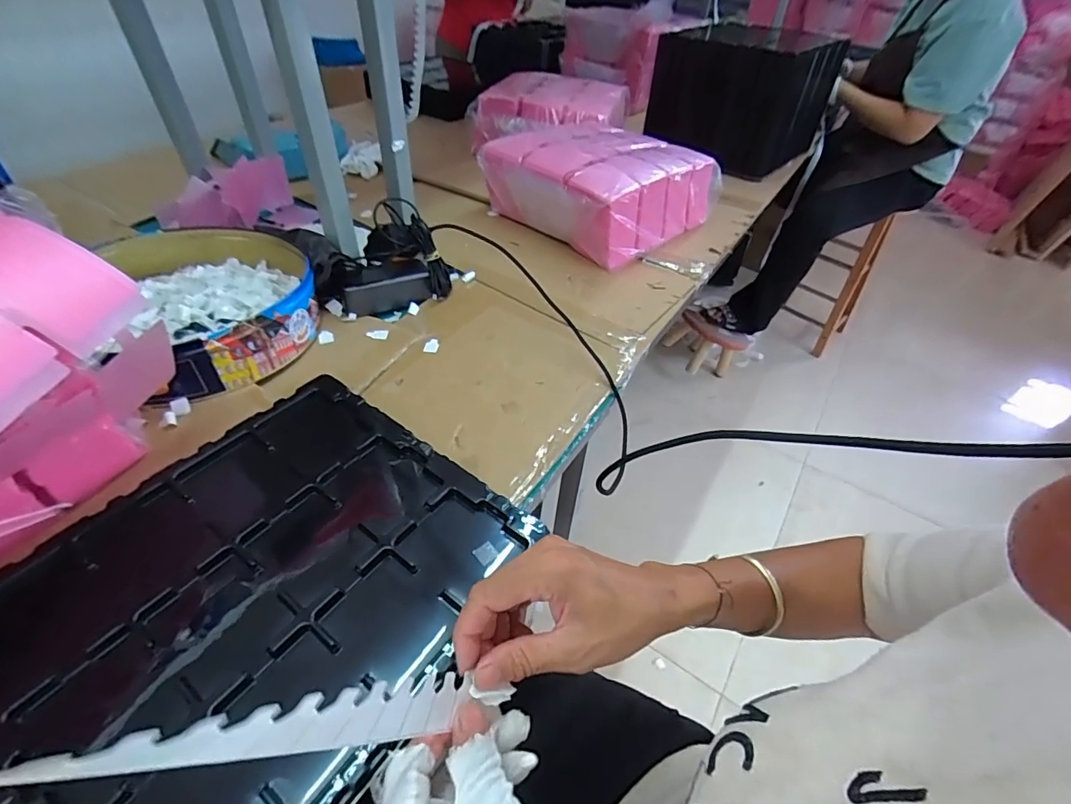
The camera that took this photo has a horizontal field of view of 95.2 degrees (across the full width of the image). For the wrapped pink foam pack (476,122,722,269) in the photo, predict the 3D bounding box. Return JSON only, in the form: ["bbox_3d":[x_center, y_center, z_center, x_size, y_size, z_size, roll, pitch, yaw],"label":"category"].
[{"bbox_3d":[0.123,-0.416,0.927,0.321,0.140,0.331,33,51,26],"label":"wrapped pink foam pack"}]

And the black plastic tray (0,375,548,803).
[{"bbox_3d":[-0.220,0.153,0.415,0.331,0.029,0.370,29,51,22],"label":"black plastic tray"}]

